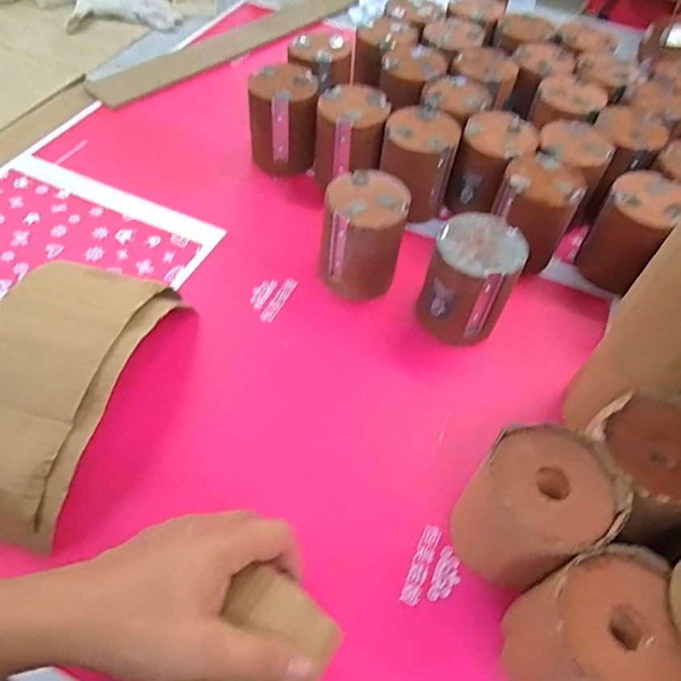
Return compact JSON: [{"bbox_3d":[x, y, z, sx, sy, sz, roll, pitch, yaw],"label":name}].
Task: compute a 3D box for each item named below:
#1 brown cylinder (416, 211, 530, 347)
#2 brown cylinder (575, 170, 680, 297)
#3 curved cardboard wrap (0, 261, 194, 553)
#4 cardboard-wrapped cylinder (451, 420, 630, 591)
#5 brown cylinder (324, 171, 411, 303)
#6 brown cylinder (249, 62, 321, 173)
[{"bbox_3d":[0.122,-0.054,0.514,0.075,0.099,0.082,2,53,-3],"label":"brown cylinder"},{"bbox_3d":[0.298,-0.111,0.564,0.071,0.095,0.074,39,59,22],"label":"brown cylinder"},{"bbox_3d":[-0.232,0.031,0.436,0.118,0.071,0.225,16,53,7],"label":"curved cardboard wrap"},{"bbox_3d":[0.131,0.120,0.381,0.083,0.103,0.089,2,55,-3],"label":"cardboard-wrapped cylinder"},{"bbox_3d":[0.022,-0.101,0.534,0.073,0.098,0.079,2,53,-3],"label":"brown cylinder"},{"bbox_3d":[-0.069,-0.259,0.646,0.078,0.103,0.081,-4,54,-8],"label":"brown cylinder"}]

